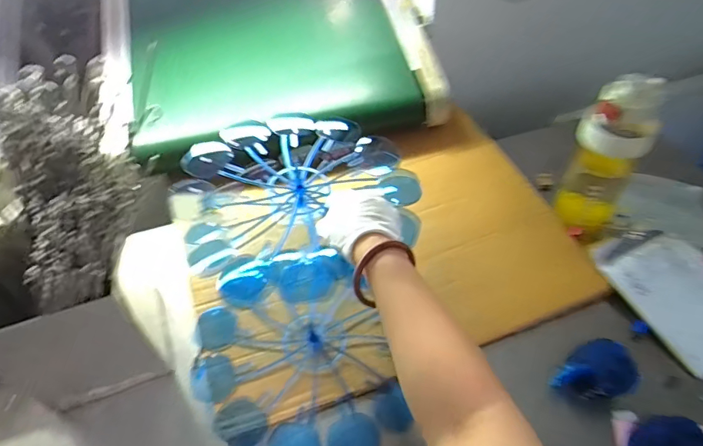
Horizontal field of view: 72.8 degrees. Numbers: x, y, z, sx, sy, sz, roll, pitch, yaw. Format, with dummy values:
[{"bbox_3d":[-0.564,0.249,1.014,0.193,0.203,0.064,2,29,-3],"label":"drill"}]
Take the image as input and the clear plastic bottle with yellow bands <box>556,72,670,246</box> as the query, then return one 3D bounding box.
[{"bbox_3d":[0.372,-0.093,0.704,0.090,0.256,0.100,23,53,21],"label":"clear plastic bottle with yellow bands"}]

